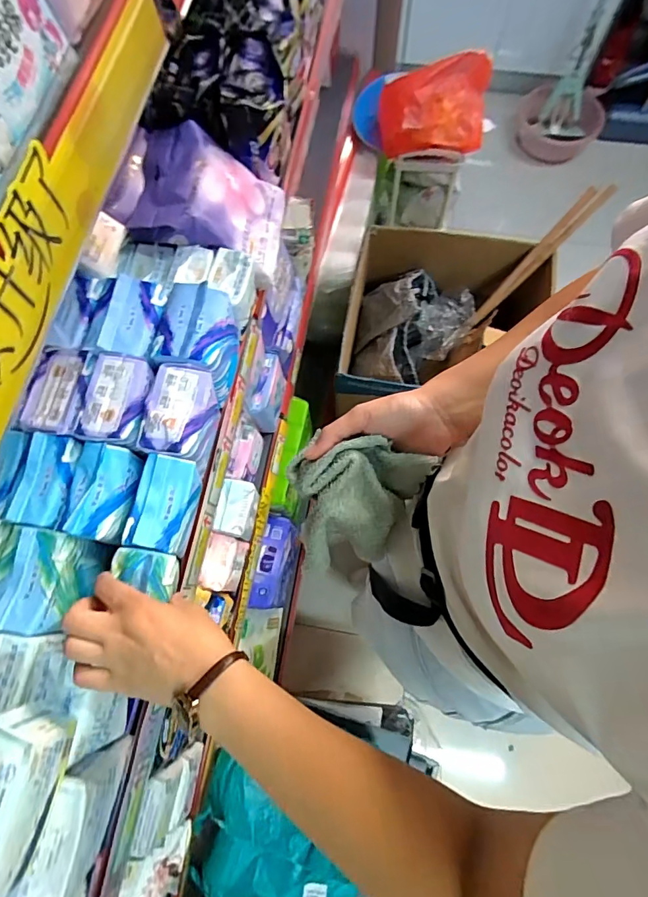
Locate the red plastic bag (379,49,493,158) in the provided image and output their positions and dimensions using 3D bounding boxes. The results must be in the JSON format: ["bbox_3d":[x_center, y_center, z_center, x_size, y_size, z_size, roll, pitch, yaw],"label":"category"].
[{"bbox_3d":[0.298,-0.935,1.217,0.287,0.149,0.258,1,72,2],"label":"red plastic bag"}]

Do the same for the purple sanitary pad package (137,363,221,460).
[{"bbox_3d":[-0.152,-0.033,0.493,0.059,0.083,0.100,11,72,5],"label":"purple sanitary pad package"}]

